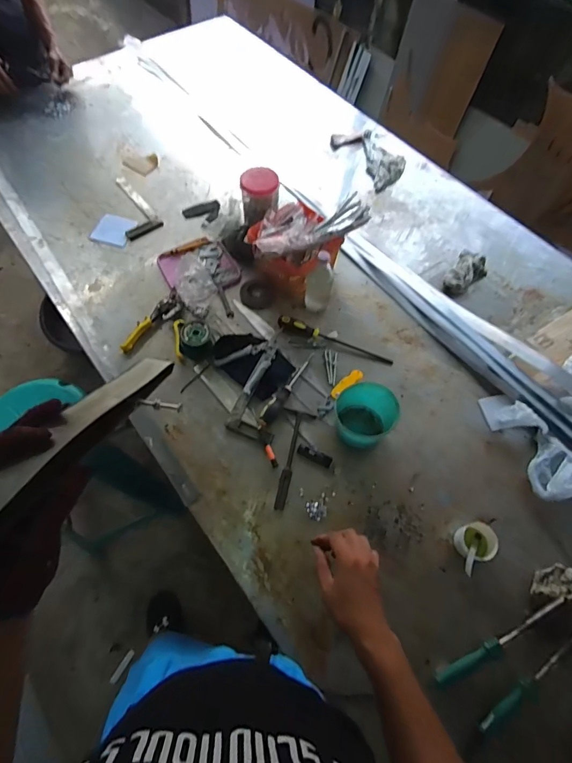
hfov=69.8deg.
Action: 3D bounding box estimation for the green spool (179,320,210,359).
[{"bbox_3d":[-0.219,-0.101,0.992,0.072,0.063,0.072,0,64,0],"label":"green spool"}]

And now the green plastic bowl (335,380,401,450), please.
[{"bbox_3d":[0.174,0.076,0.896,0.134,0.097,0.118,9,64,4],"label":"green plastic bowl"}]

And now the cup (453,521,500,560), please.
[{"bbox_3d":[0.370,0.309,0.797,0.071,0.052,0.069,0,64,0],"label":"cup"}]

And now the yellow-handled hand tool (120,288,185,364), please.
[{"bbox_3d":[-0.315,-0.151,1.035,0.159,0.038,0.193,8,64,3],"label":"yellow-handled hand tool"}]

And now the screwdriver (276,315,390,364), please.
[{"bbox_3d":[0.122,-0.102,1.026,0.300,0.028,0.033,19,66,9],"label":"screwdriver"}]

